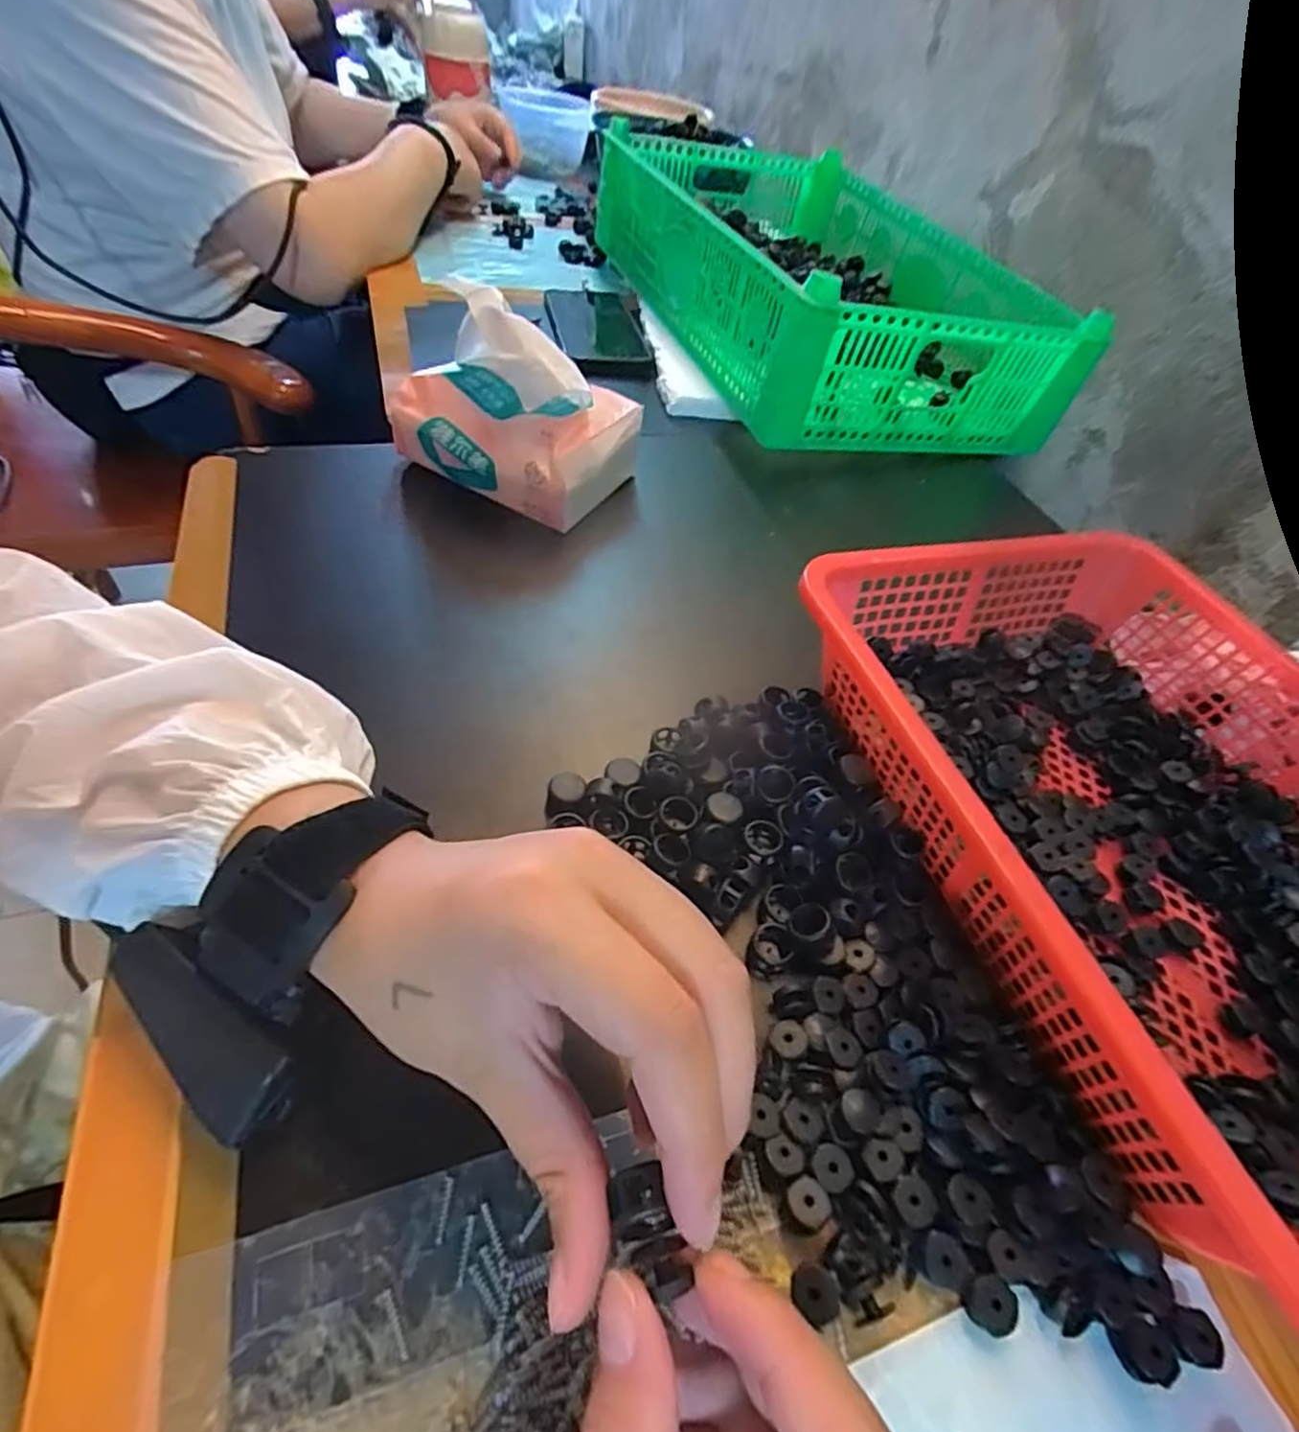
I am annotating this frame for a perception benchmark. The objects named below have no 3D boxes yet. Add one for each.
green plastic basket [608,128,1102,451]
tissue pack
[{"bbox_3d":[0.154,-0.429,0.648,0.294,0.106,0.477,-10,53,-18],"label":"green plastic basket"},{"bbox_3d":[-0.086,-0.198,0.419,0.141,0.100,0.090,22,49,9],"label":"tissue pack"}]

